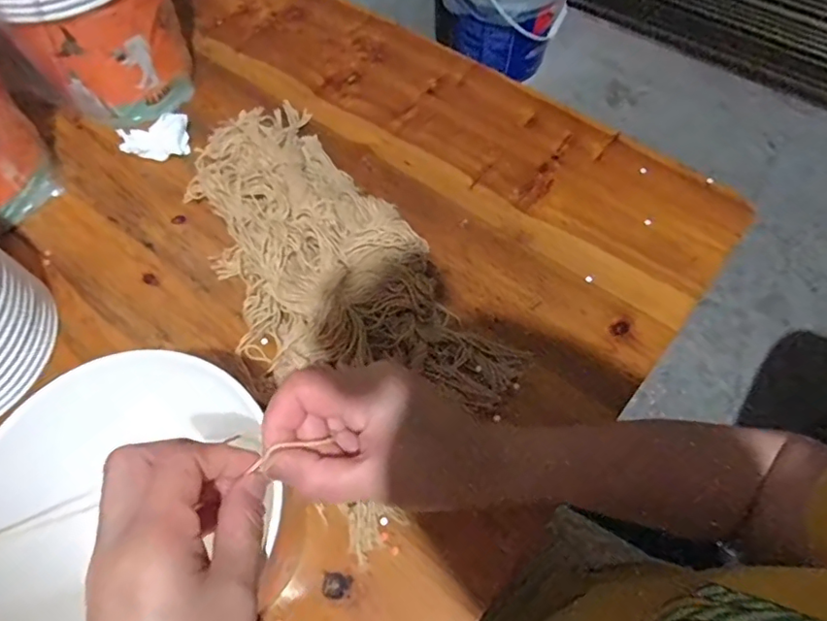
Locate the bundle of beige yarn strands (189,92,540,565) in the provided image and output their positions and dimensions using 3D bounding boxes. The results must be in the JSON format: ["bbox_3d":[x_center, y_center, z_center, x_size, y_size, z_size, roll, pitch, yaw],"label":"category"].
[{"bbox_3d":[-0.083,-0.038,0.454,0.183,0.064,0.401,-33,66,-13],"label":"bundle of beige yarn strands"}]

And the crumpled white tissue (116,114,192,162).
[{"bbox_3d":[-0.267,-0.179,0.566,0.067,0.020,0.044,-5,63,1],"label":"crumpled white tissue"}]

